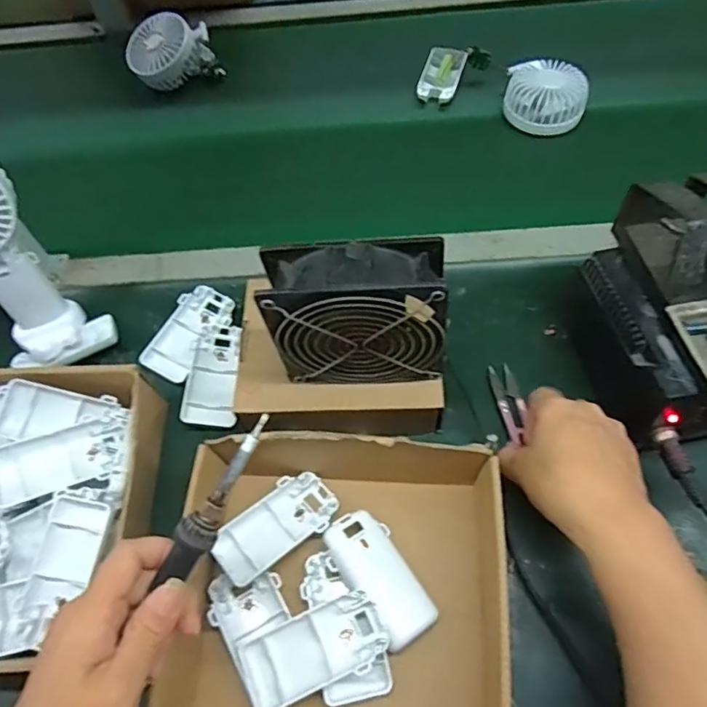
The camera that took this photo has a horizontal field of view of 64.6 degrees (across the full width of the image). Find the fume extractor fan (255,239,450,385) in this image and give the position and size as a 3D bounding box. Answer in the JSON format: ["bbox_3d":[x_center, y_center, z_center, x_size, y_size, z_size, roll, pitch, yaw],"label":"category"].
[{"bbox_3d":[0.001,-0.024,0.392,0.121,0.115,0.044,-1,60,3],"label":"fume extractor fan"}]

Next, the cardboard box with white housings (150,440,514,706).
[{"bbox_3d":[-0.008,0.157,0.382,0.230,0.064,0.200,2,60,5],"label":"cardboard box with white housings"}]

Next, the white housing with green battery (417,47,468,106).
[{"bbox_3d":[0.108,-0.343,0.693,0.049,0.021,0.087,16,62,12],"label":"white housing with green battery"}]

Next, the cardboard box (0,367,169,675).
[{"bbox_3d":[-0.262,0.119,0.419,0.215,0.070,0.204,-4,60,2],"label":"cardboard box"}]

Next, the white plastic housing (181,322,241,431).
[{"bbox_3d":[-0.125,0.018,0.498,0.043,0.012,0.095,6,59,-14],"label":"white plastic housing"}]

